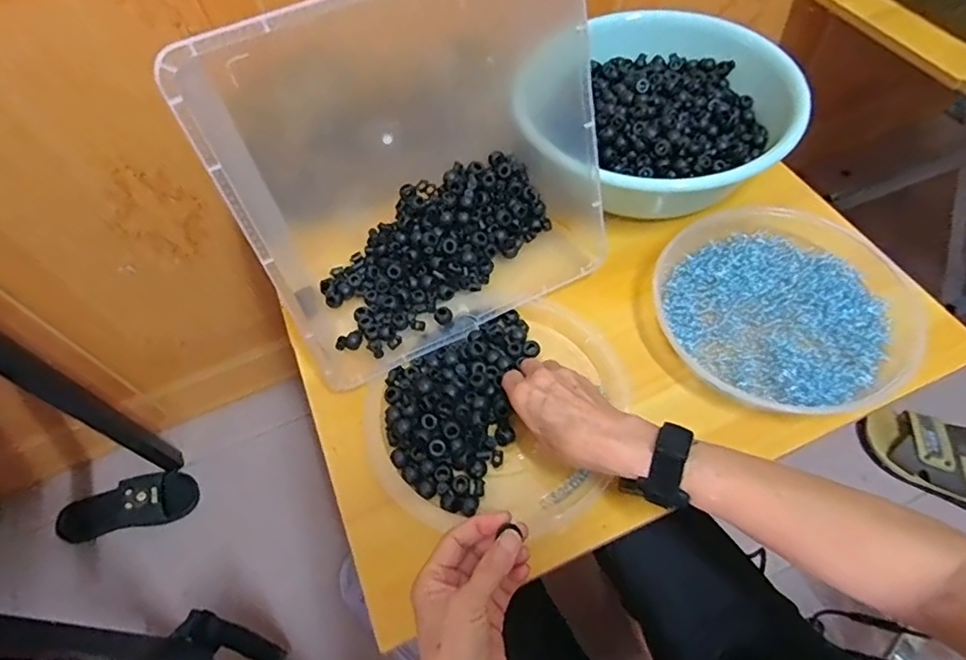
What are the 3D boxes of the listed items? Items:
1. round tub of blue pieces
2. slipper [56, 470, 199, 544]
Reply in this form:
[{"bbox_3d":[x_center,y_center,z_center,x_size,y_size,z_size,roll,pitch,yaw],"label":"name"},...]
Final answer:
[{"bbox_3d":[0.290,-0.020,0.538,0.230,0.038,0.219,-2,58,3],"label":"round tub of blue pieces"},{"bbox_3d":[-0.648,0.312,0.992,0.244,0.088,0.088,-13,58,-4],"label":"slipper"}]

